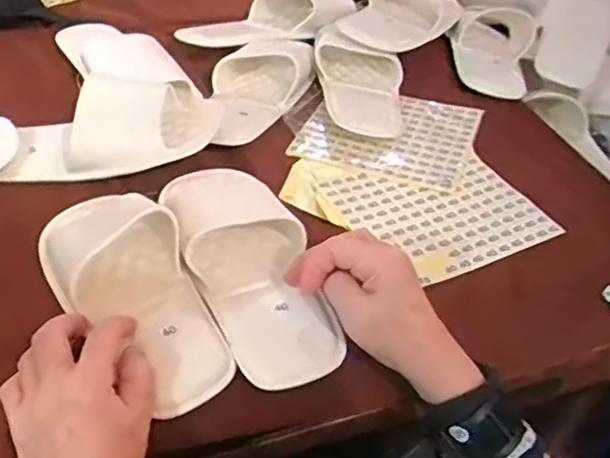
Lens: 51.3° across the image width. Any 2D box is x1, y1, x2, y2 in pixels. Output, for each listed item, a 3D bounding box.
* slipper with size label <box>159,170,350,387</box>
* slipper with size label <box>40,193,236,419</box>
[{"bbox_3d":[-0.045,0.021,0.503,0.091,0.037,0.234,-14,47,-18],"label":"slipper with size label"},{"bbox_3d":[-0.127,0.037,0.478,0.098,0.044,0.224,-27,54,-28],"label":"slipper with size label"}]

